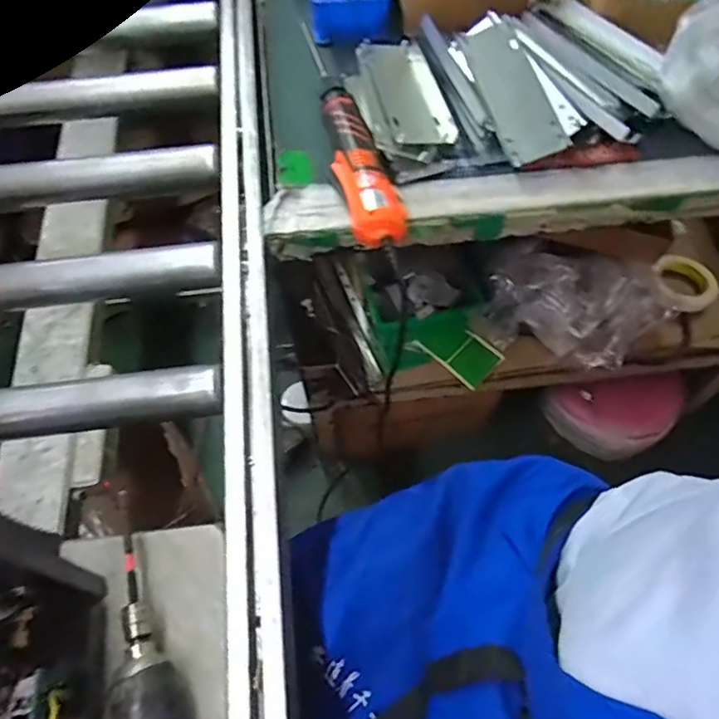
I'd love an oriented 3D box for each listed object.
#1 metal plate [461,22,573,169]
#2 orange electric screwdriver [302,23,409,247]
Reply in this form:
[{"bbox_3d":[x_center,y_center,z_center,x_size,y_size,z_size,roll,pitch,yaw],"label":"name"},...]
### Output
[{"bbox_3d":[0.162,-0.287,0.593,0.057,0.006,0.178,-20,71,10],"label":"metal plate"},{"bbox_3d":[-0.011,-0.242,0.581,0.060,0.039,0.312,-13,62,-7],"label":"orange electric screwdriver"}]

